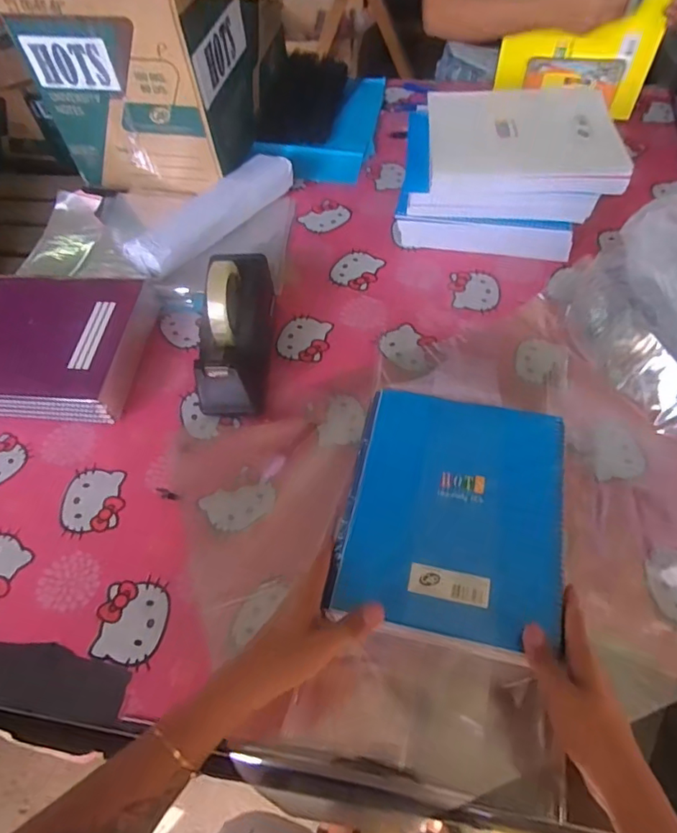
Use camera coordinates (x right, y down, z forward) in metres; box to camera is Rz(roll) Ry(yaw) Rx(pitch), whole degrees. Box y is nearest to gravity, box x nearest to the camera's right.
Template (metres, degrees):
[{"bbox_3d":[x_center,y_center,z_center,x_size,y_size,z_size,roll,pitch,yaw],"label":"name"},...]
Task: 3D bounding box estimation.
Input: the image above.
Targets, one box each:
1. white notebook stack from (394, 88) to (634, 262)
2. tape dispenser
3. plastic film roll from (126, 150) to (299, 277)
[{"bbox_3d":[0.247,-0.357,0.781,0.285,0.157,0.205,9,57,9],"label":"white notebook stack"},{"bbox_3d":[-0.130,-0.114,0.662,0.071,0.123,0.196,2,56,5],"label":"tape dispenser"},{"bbox_3d":[-0.192,-0.316,0.835,0.072,0.067,0.309,34,64,24],"label":"plastic film roll"}]

